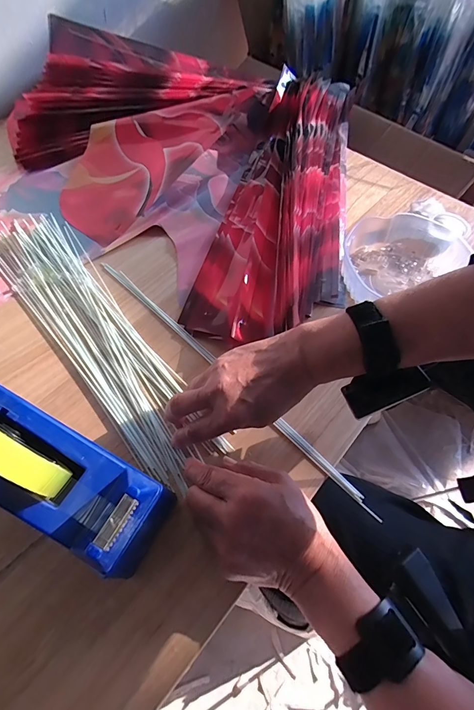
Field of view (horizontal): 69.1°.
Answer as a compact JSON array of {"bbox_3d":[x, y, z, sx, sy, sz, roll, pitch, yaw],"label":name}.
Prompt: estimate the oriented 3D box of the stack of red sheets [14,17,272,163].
[{"bbox_3d":[-0.177,-0.480,0.599,0.448,0.062,0.257,-17,76,-9],"label":"stack of red sheets"}]

